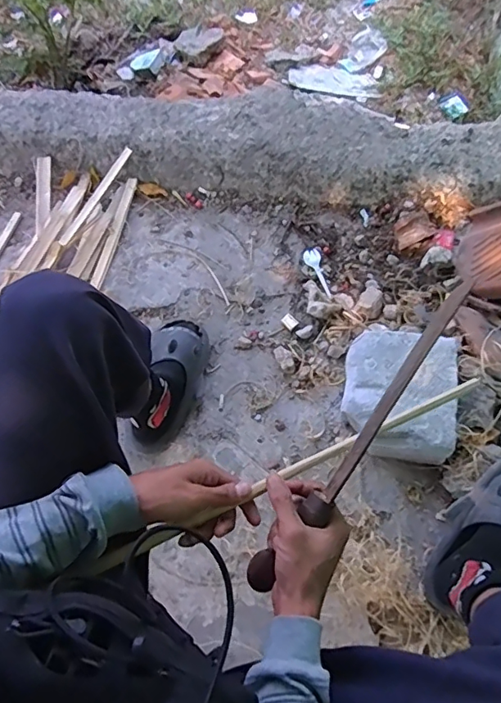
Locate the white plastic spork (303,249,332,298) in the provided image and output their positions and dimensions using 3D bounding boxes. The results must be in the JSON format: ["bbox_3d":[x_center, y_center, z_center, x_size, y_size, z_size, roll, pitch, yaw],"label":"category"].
[{"bbox_3d":[0.154,-0.172,1.106,0.039,0.008,0.143,-15,57,-5],"label":"white plastic spork"}]

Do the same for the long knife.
[{"bbox_3d":[0.112,0.099,0.532,0.032,0.043,0.399,35,98,13],"label":"long knife"}]

